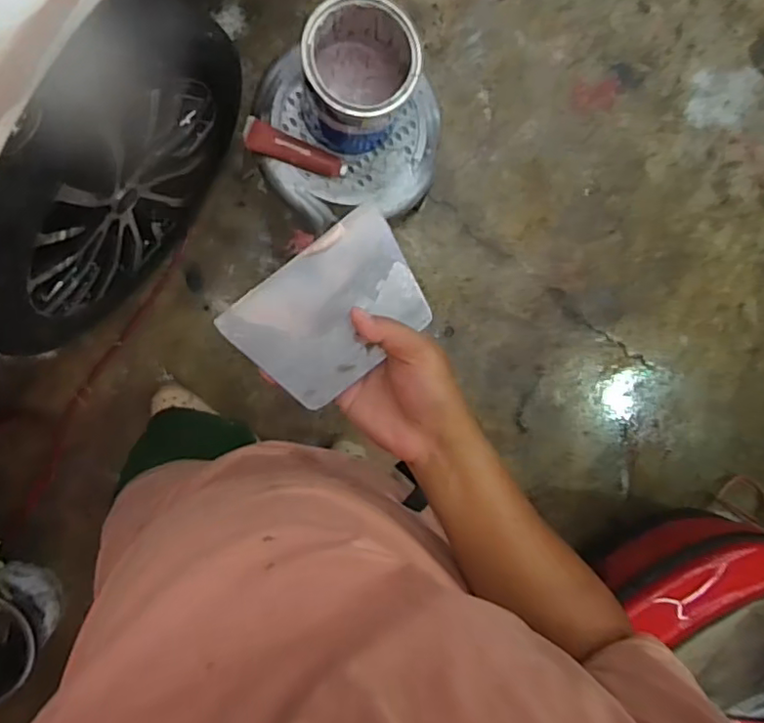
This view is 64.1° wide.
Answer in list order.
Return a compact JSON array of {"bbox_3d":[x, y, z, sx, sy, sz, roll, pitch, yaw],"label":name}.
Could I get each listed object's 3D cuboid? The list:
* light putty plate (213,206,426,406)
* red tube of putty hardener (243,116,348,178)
[{"bbox_3d":[-0.037,-0.035,0.449,0.136,0.007,0.096,-38,92,4],"label":"light putty plate"},{"bbox_3d":[-0.143,-0.351,1.019,0.177,0.025,0.050,18,87,-7],"label":"red tube of putty hardener"}]

